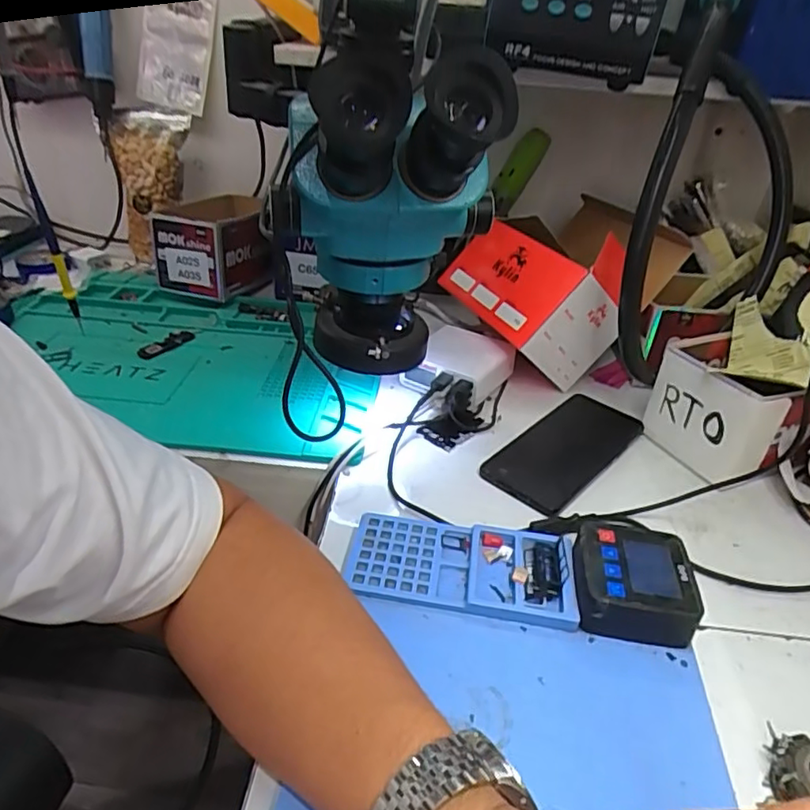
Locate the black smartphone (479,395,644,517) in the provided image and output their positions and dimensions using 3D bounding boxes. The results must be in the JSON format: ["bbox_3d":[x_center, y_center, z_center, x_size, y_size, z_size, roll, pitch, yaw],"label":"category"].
[{"bbox_3d":[0.145,0.036,0.518,0.075,0.012,0.172,29,41,33],"label":"black smartphone"}]

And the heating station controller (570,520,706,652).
[{"bbox_3d":[0.143,0.115,0.382,0.072,0.036,0.066,6,33,3],"label":"heating station controller"}]

